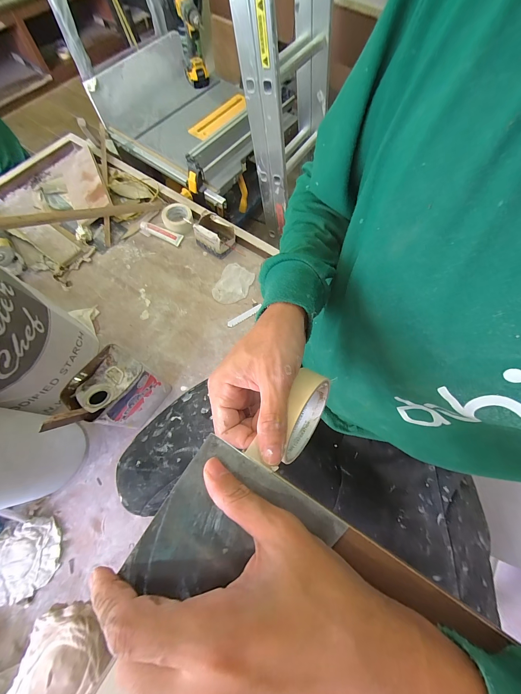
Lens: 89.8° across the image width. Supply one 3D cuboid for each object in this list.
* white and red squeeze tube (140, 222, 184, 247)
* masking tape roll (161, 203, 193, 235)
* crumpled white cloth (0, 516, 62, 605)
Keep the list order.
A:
[{"bbox_3d":[-0.370,-0.423,0.969,0.152,0.026,0.042,20,69,-8],"label":"white and red squeeze tube"},{"bbox_3d":[-0.310,-0.481,0.983,0.107,0.057,0.107,1,69,-2],"label":"masking tape roll"},{"bbox_3d":[-0.574,0.511,0.622,0.176,0.026,0.155,-22,72,-11],"label":"crumpled white cloth"}]

